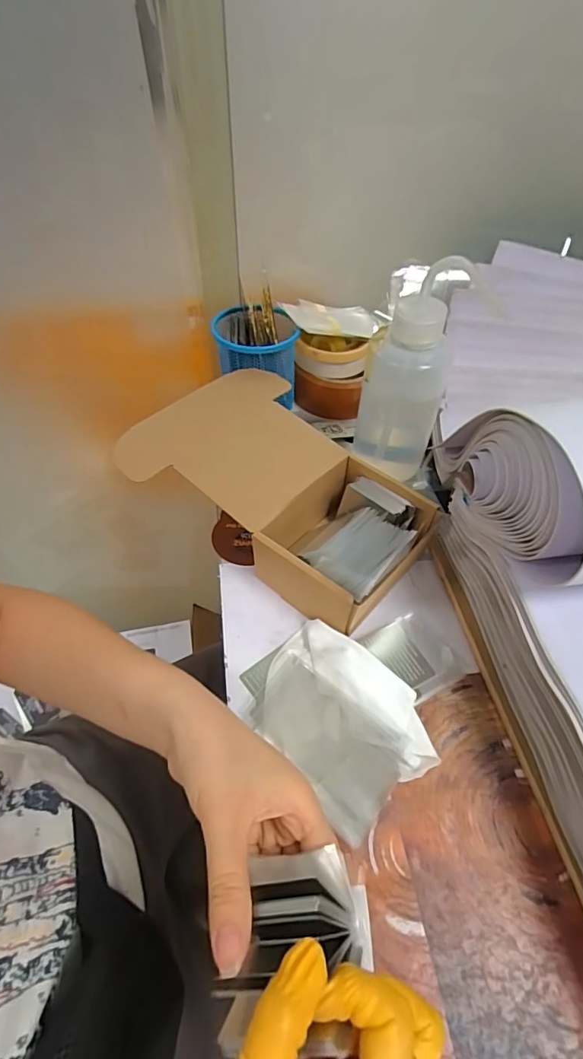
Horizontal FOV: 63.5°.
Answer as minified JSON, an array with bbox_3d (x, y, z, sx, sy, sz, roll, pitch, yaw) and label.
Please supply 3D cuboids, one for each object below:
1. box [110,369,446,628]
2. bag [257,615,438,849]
[{"bbox_3d":[-0.008,-0.037,0.417,0.257,0.079,0.180,32,57,23],"label":"box"},{"bbox_3d":[0.032,0.125,0.326,0.094,0.021,0.125,-33,58,-25],"label":"bag"}]

